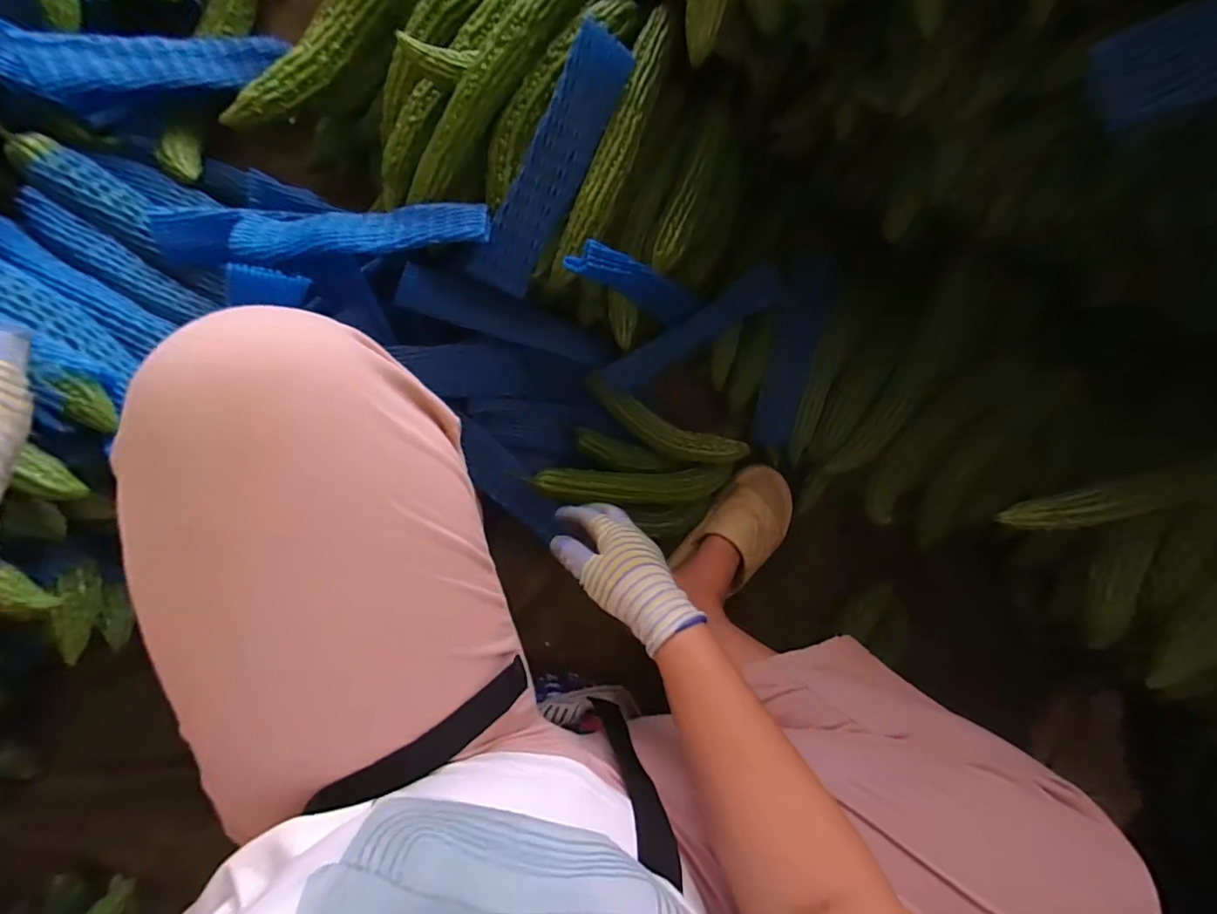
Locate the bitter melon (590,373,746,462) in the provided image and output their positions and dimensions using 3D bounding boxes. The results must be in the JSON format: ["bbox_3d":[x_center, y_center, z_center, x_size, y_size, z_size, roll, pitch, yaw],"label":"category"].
[{"bbox_3d":[0.062,-0.040,0.609,0.204,0.037,0.054,26,85,-5],"label":"bitter melon"}]

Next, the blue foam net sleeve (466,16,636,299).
[{"bbox_3d":[-0.054,-0.270,0.484,0.057,0.017,0.235,29,105,-4],"label":"blue foam net sleeve"}]

